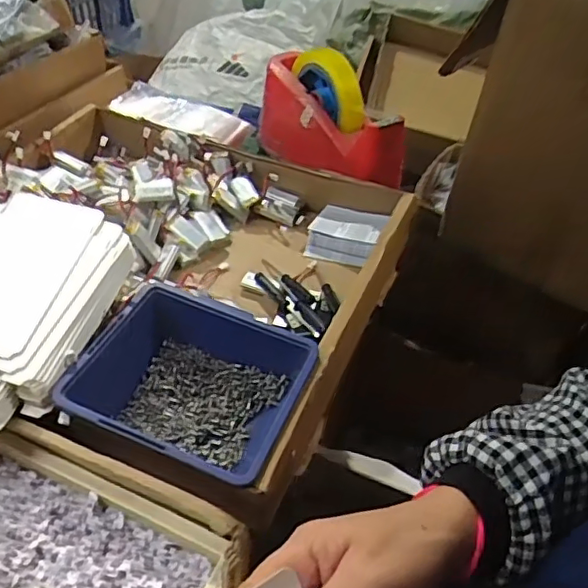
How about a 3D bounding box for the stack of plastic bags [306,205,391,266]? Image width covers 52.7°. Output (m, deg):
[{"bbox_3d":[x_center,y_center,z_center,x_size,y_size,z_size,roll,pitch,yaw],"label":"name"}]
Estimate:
[{"bbox_3d":[0.052,-0.061,0.587,0.070,0.029,0.065,17,45,12],"label":"stack of plastic bags"}]

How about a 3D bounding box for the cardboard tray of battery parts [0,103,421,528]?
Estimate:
[{"bbox_3d":[-0.125,-0.036,0.494,0.368,0.066,0.399,18,45,14],"label":"cardboard tray of battery parts"}]

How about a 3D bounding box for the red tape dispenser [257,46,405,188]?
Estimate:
[{"bbox_3d":[0.026,-0.186,0.614,0.070,0.100,0.190,-24,51,-27],"label":"red tape dispenser"}]

